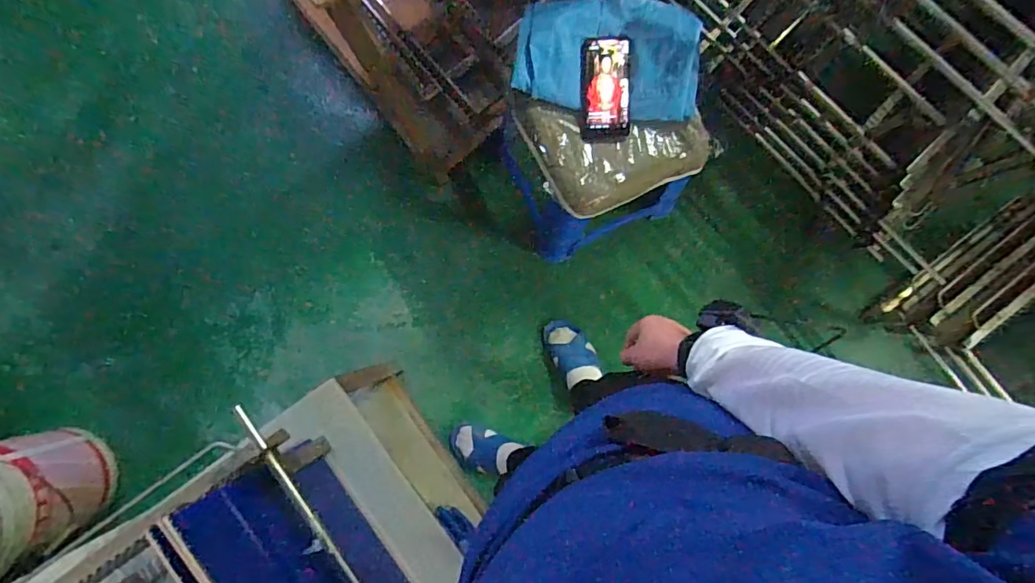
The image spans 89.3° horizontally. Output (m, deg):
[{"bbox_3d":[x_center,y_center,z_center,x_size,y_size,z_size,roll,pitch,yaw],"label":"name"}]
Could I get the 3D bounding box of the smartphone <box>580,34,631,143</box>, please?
[{"bbox_3d":[0.153,-0.351,0.909,0.083,0.009,0.163,-2,104,3],"label":"smartphone"}]

